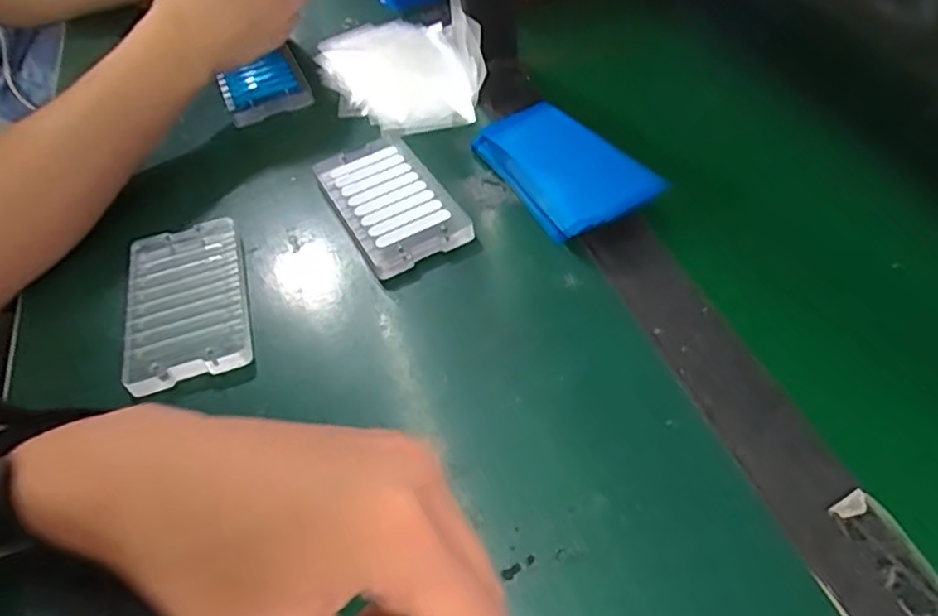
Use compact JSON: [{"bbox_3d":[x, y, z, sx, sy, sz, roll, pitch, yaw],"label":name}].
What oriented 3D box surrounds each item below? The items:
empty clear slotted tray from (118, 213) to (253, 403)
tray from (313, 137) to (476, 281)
[{"bbox_3d":[-0.170,-0.003,0.398,0.070,0.011,0.121,-18,50,-9],"label":"empty clear slotted tray"},{"bbox_3d":[-0.054,-0.074,0.445,0.069,0.011,0.122,-26,52,-15],"label":"tray"}]

